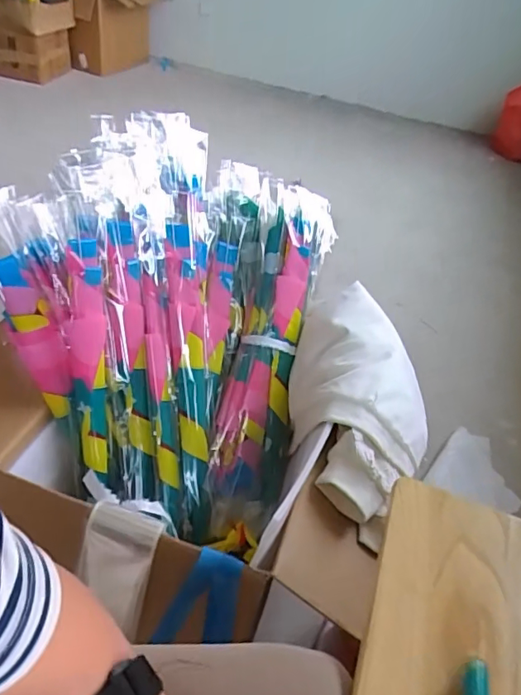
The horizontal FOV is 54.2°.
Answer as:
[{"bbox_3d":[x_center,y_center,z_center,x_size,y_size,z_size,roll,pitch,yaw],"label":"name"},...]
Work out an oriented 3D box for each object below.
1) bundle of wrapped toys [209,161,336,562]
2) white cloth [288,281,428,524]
[{"bbox_3d":[0.004,-0.001,0.956,0.226,0.078,0.691,6,83,-2],"label":"bundle of wrapped toys"},{"bbox_3d":[0.167,0.073,0.846,0.200,0.115,0.404,2,41,-10],"label":"white cloth"}]

